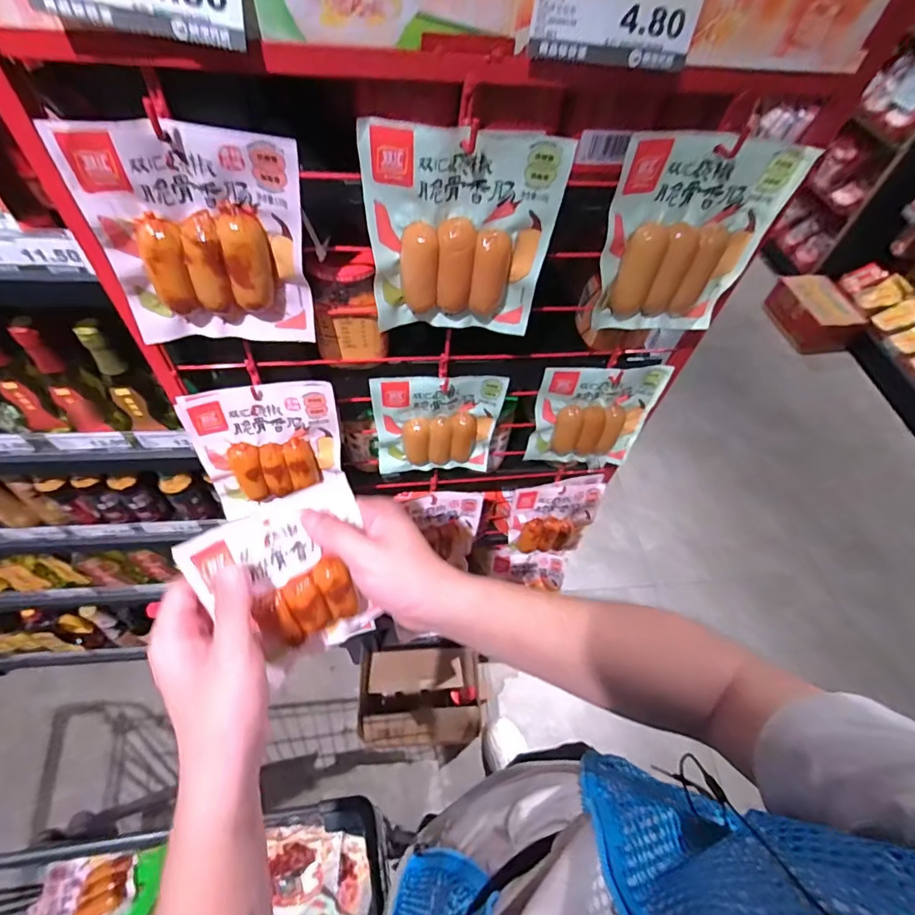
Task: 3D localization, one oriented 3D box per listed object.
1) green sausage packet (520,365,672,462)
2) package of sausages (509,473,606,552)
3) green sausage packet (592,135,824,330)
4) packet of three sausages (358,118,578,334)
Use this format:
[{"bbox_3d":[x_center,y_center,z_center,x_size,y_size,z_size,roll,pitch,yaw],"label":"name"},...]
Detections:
[{"bbox_3d":[0.149,-0.044,0.533,0.129,0.136,0.025,-1,55,-6],"label":"green sausage packet"},{"bbox_3d":[0.135,0.088,0.687,0.121,0.131,0.024,-1,31,-9],"label":"package of sausages"},{"bbox_3d":[0.166,-0.157,0.364,0.122,0.137,0.019,-2,55,-6],"label":"green sausage packet"},{"bbox_3d":[0.002,-0.150,0.340,0.123,0.139,0.019,1,55,-5],"label":"packet of three sausages"}]

